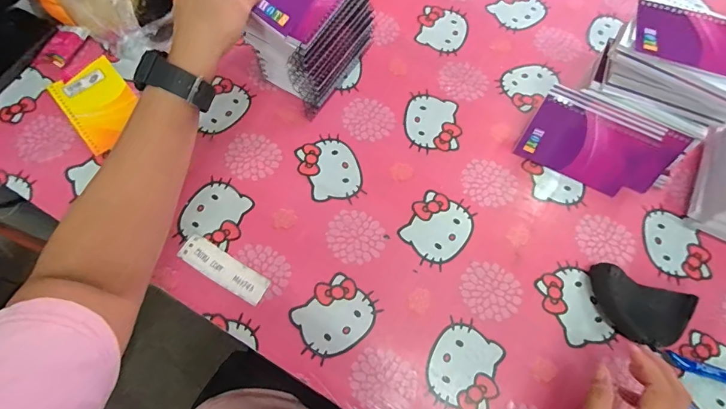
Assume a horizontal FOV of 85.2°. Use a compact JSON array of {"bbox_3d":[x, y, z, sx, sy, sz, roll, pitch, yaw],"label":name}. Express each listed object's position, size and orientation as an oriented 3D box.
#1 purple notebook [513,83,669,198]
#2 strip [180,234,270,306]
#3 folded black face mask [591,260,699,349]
[{"bbox_3d":[0.262,-0.074,0.468,0.128,0.090,0.020,28,36,10],"label":"purple notebook"},{"bbox_3d":[-0.153,0.070,0.433,0.105,0.004,0.031,30,70,9],"label":"strip"},{"bbox_3d":[0.289,0.107,0.419,0.097,0.032,0.061,31,70,9],"label":"folded black face mask"}]

